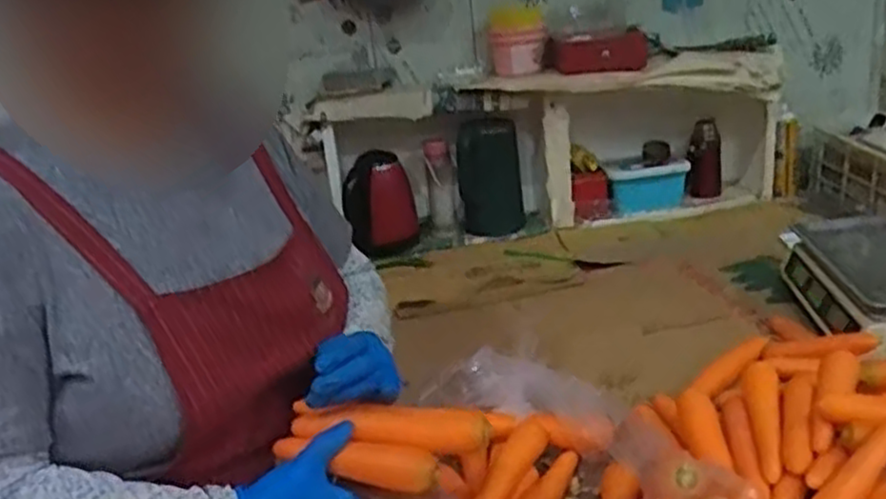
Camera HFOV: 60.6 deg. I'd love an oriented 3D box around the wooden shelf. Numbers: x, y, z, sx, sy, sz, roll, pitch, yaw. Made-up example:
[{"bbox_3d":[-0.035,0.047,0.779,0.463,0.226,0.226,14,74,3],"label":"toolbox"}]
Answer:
[{"bbox_3d":[0.256,-0.226,1.695,1.018,0.386,0.212,-8,19,-2],"label":"wooden shelf"}]

